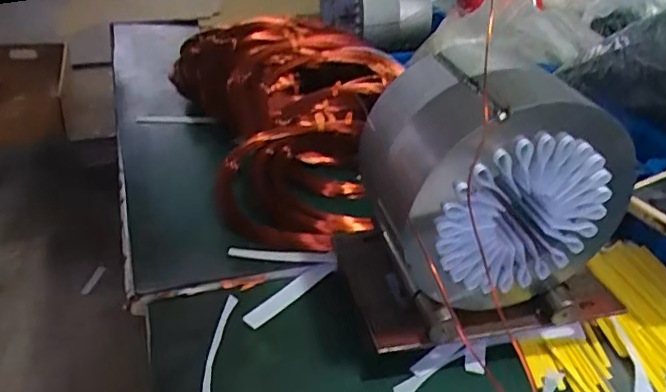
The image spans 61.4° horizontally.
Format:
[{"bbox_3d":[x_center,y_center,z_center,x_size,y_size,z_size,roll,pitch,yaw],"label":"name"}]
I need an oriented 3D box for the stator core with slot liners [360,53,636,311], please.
[{"bbox_3d":[0.102,-0.016,0.392,0.148,0.147,0.114,-7,35,-17],"label":"stator core with slot liners"}]

